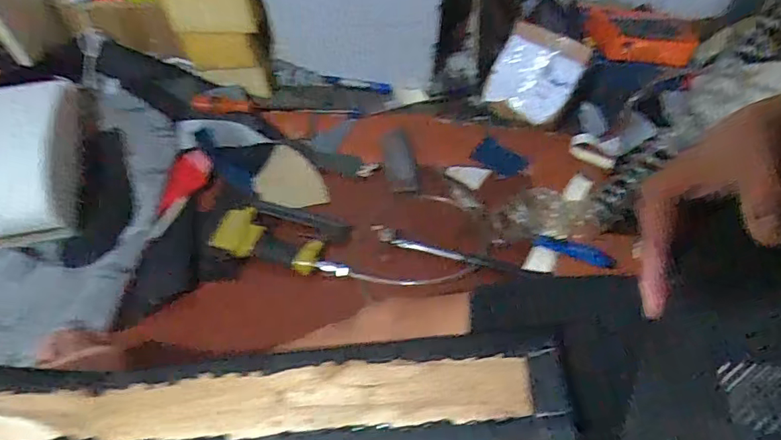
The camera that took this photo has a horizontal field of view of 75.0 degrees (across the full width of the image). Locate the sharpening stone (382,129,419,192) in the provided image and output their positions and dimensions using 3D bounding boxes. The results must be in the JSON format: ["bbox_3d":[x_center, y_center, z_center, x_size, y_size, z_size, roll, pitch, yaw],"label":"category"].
[{"bbox_3d":[0.017,-0.112,0.953,0.054,0.017,0.152,-5,55,-5],"label":"sharpening stone"}]

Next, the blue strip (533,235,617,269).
[{"bbox_3d":[0.303,0.049,0.843,0.129,0.008,0.027,18,56,11],"label":"blue strip"}]

